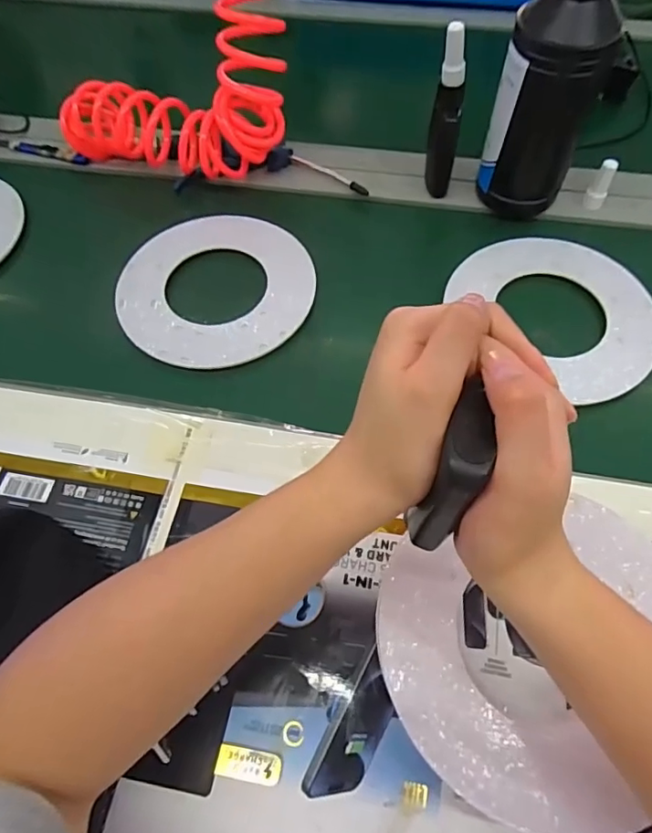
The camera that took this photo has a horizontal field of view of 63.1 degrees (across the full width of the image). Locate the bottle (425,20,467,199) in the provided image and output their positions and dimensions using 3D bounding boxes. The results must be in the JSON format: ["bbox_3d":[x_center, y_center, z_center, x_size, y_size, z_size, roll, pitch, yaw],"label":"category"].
[{"bbox_3d":[0.119,-0.293,0.519,0.028,0.152,0.033,7,61,6],"label":"bottle"}]

